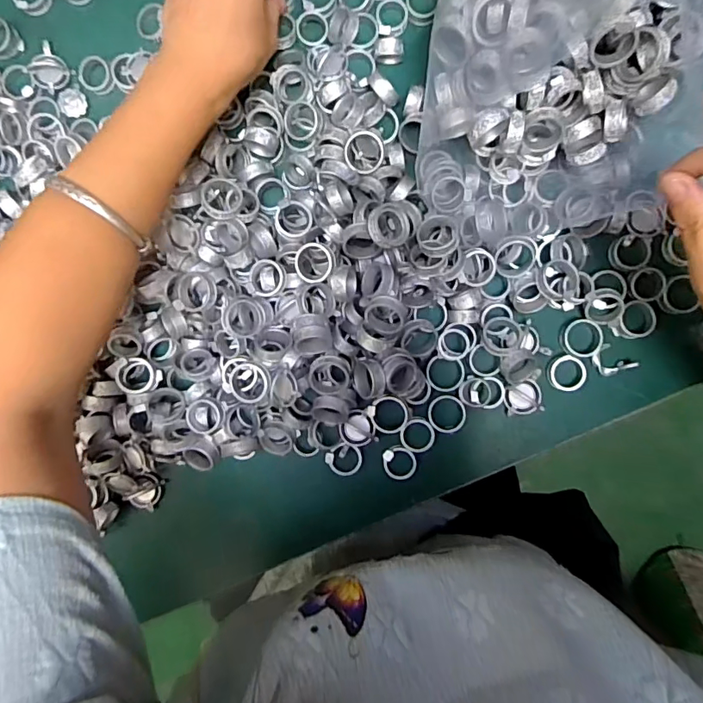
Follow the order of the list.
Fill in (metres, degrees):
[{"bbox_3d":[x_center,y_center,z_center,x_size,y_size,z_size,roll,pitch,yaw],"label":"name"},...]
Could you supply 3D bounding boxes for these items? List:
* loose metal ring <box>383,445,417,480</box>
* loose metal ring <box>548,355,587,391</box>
[{"bbox_3d":[0.035,0.081,0.360,0.023,0.007,0.026,-7,93,2],"label":"loose metal ring"},{"bbox_3d":[0.154,0.015,0.352,0.027,0.005,0.025,0,93,1],"label":"loose metal ring"}]

